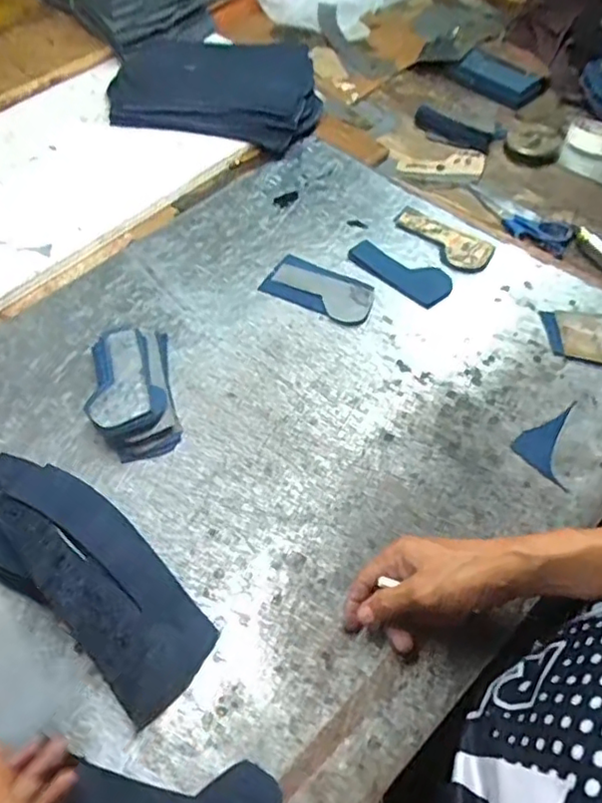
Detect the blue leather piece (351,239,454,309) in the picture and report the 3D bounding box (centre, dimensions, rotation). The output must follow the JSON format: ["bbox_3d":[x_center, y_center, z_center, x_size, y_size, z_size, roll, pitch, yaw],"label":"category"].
[{"bbox_3d":[0.120,-0.160,0.746,0.126,0.013,0.060,29,62,20],"label":"blue leather piece"}]

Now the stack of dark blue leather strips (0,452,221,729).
[{"bbox_3d":[-0.211,0.127,0.535,0.310,0.063,0.103,33,63,22],"label":"stack of dark blue leather strips"}]

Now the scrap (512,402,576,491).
[{"bbox_3d":[0.241,0.039,0.608,0.054,0.004,0.097,12,57,10],"label":"scrap"}]

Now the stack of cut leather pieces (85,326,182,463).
[{"bbox_3d":[-0.179,-0.018,0.644,0.080,0.042,0.159,-12,56,-6],"label":"stack of cut leather pieces"}]

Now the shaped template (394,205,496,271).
[{"bbox_3d":[0.177,-0.206,0.777,0.133,0.013,0.061,30,62,21],"label":"shaped template"}]

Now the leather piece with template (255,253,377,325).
[{"bbox_3d":[0.024,-0.137,0.736,0.132,0.010,0.071,23,61,19],"label":"leather piece with template"}]

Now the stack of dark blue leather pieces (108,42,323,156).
[{"bbox_3d":[-0.131,-0.446,0.881,0.303,0.045,0.147,5,95,5],"label":"stack of dark blue leather pieces"}]

